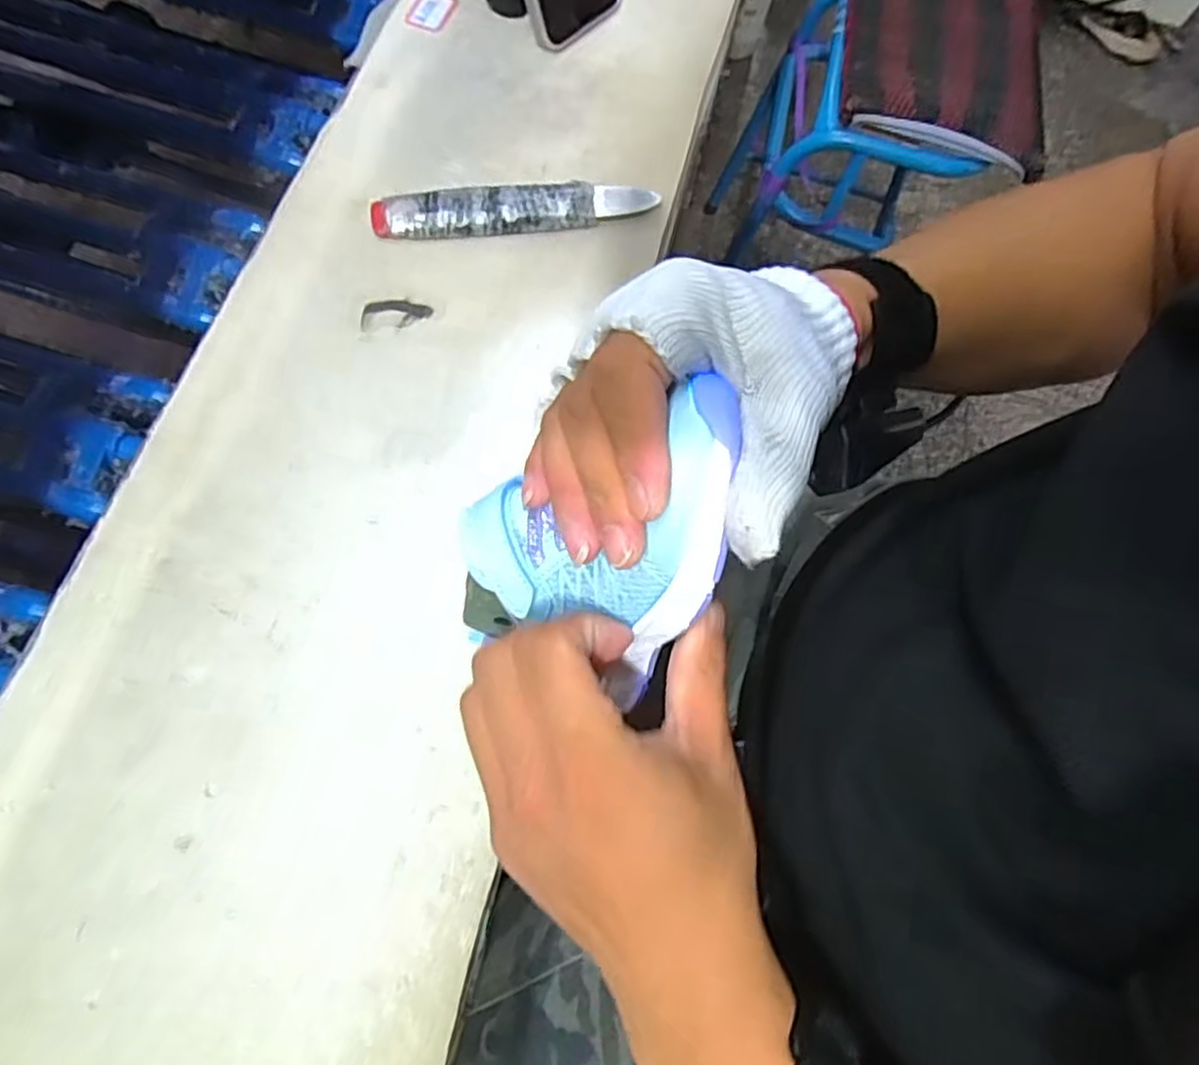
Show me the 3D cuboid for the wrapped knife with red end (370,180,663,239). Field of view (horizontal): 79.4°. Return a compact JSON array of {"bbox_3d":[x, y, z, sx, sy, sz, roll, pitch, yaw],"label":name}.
[{"bbox_3d":[-0.048,-0.190,0.422,0.163,0.018,0.029,-4,70,-8],"label":"wrapped knife with red end"}]

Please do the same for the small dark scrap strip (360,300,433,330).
[{"bbox_3d":[-0.113,-0.122,0.401,0.038,0.004,0.018,-4,70,-8],"label":"small dark scrap strip"}]

